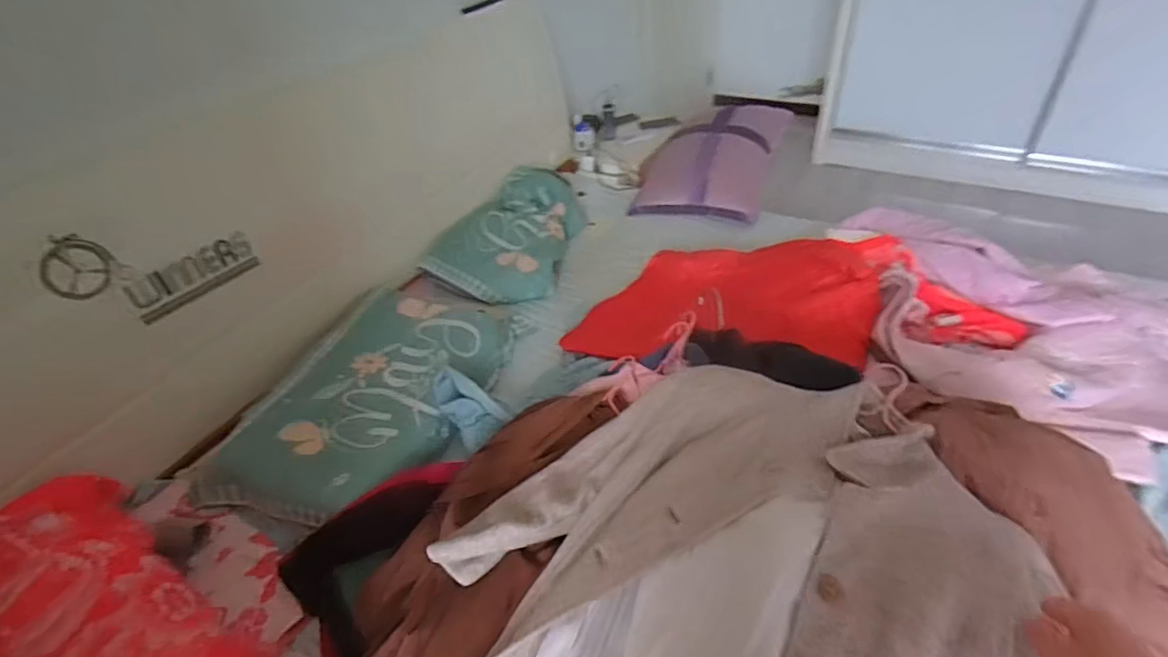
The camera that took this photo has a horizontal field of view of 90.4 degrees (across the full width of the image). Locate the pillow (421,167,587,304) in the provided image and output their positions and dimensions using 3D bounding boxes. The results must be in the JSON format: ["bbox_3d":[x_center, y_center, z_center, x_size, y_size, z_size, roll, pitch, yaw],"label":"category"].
[{"bbox_3d":[-0.211,-0.297,1.768,0.341,0.143,0.590,5,41,14],"label":"pillow"}]

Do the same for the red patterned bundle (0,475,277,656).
[{"bbox_3d":[-0.708,0.439,0.871,0.535,0.197,0.217,22,48,30],"label":"red patterned bundle"}]

